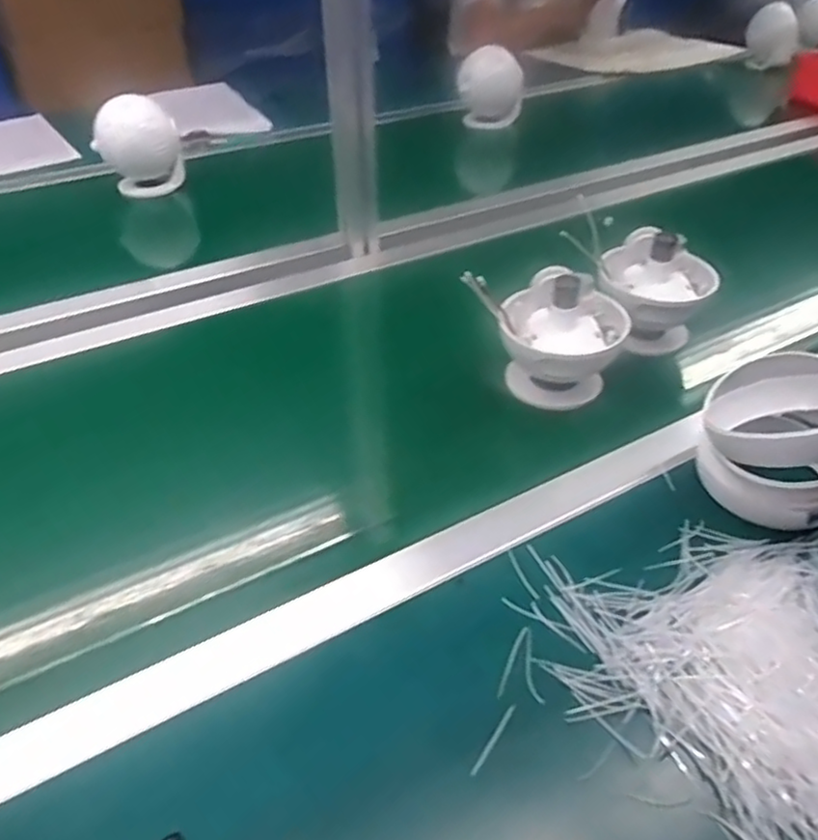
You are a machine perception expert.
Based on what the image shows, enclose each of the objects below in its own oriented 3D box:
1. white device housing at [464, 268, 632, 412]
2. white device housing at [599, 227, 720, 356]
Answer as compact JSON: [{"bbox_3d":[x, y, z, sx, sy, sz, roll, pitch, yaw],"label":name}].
[{"bbox_3d":[0.135,-0.084,0.647,0.128,0.115,0.101,18,42,20],"label":"white device housing"},{"bbox_3d":[0.257,-0.133,0.720,0.118,0.111,0.106,18,42,20],"label":"white device housing"}]

